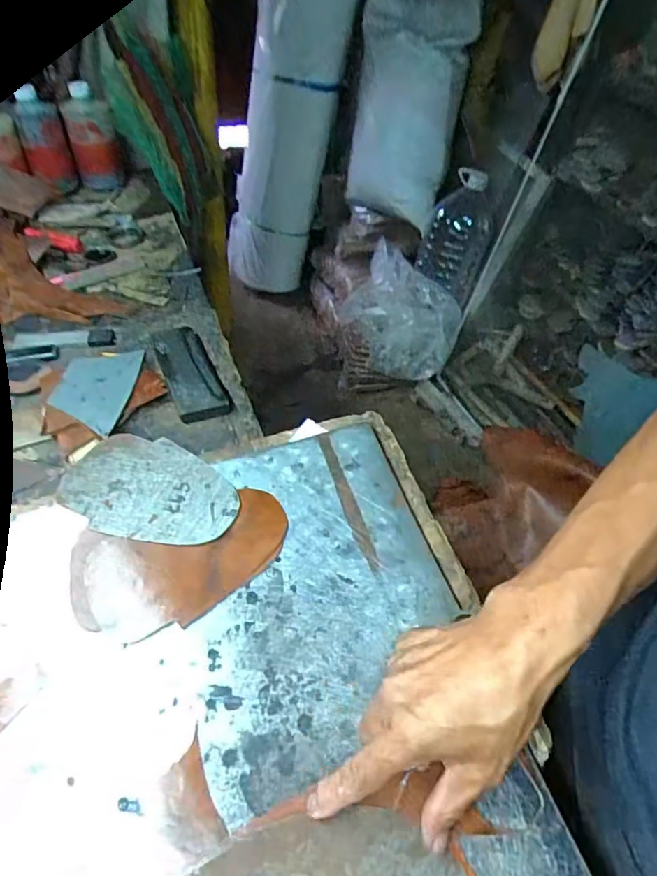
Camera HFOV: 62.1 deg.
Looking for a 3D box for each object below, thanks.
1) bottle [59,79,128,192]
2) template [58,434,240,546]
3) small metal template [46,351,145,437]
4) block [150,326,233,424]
[{"bbox_3d":[-0.382,-0.483,0.891,0.072,0.165,0.076,-12,51,-17],"label":"bottle"},{"bbox_3d":[-0.157,0.045,0.477,0.159,0.009,0.096,26,51,16],"label":"template"},{"bbox_3d":[-0.241,-0.056,0.567,0.068,0.008,0.123,11,45,-7],"label":"small metal template"},{"bbox_3d":[-0.157,-0.076,0.612,0.055,0.015,0.159,-16,52,-20],"label":"block"}]

